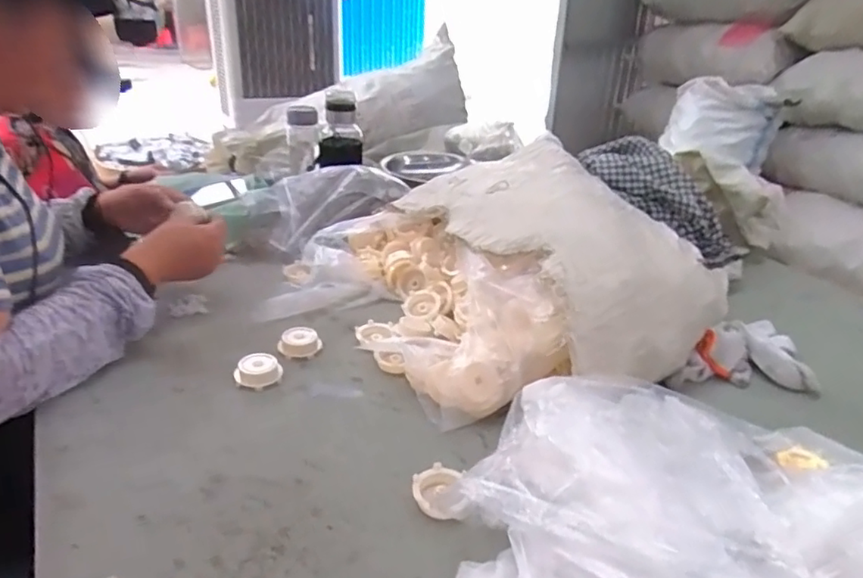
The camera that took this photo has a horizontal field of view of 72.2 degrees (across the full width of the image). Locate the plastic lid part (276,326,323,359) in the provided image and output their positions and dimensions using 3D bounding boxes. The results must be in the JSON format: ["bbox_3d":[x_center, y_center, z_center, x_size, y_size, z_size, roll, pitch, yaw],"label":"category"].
[{"bbox_3d":[-0.171,0.070,0.769,0.054,0.020,0.050,-2,27,-8],"label":"plastic lid part"}]

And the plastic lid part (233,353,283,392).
[{"bbox_3d":[-0.207,0.099,0.708,0.053,0.018,0.050,5,27,6],"label":"plastic lid part"}]

